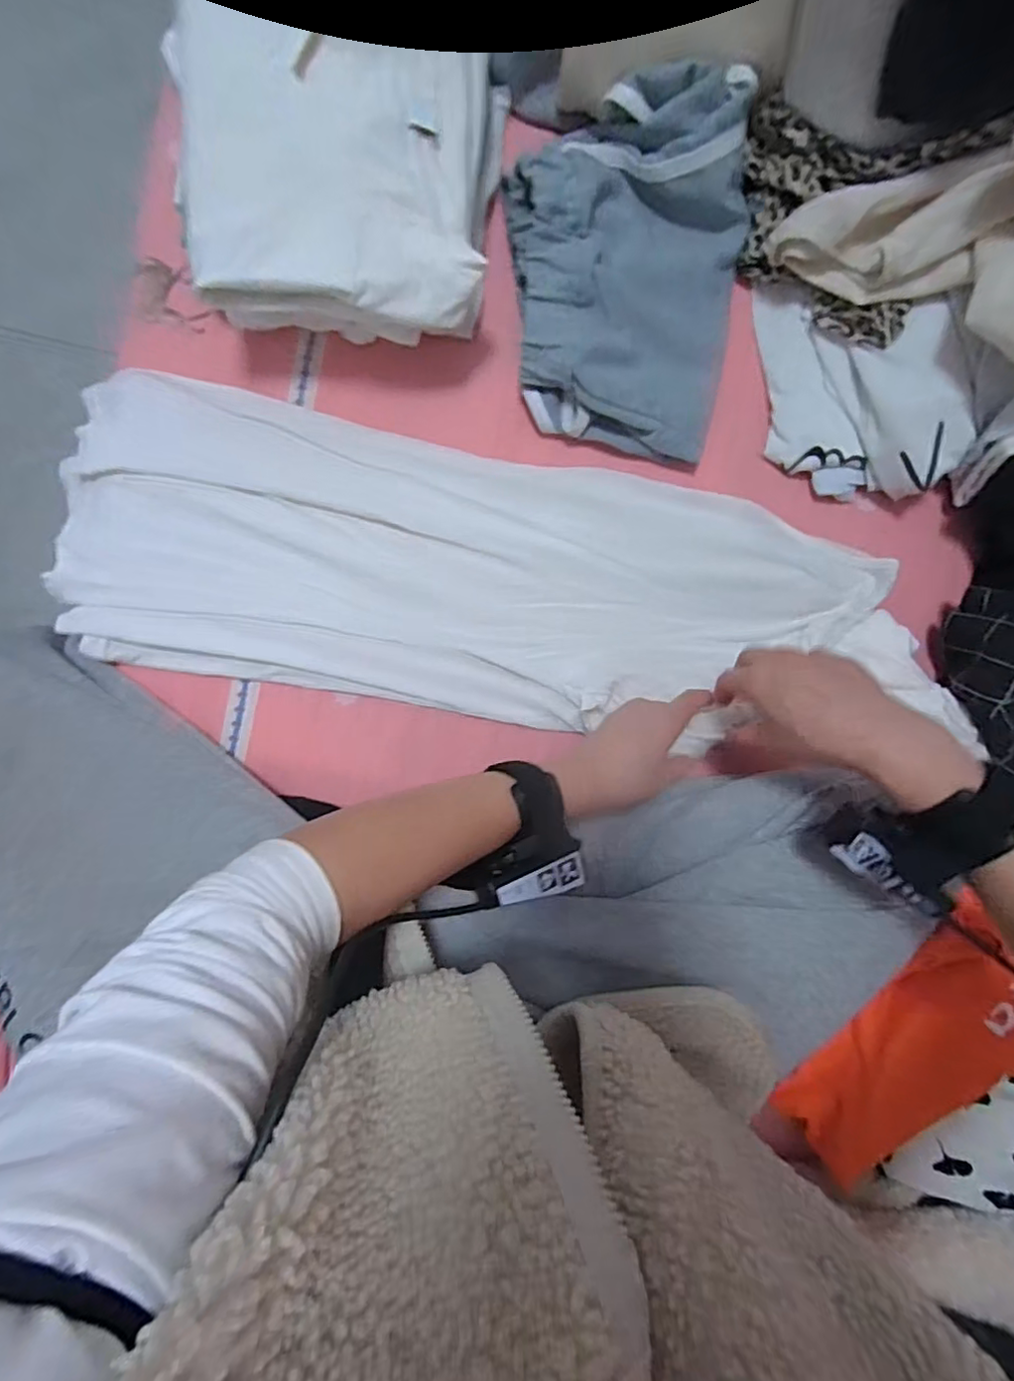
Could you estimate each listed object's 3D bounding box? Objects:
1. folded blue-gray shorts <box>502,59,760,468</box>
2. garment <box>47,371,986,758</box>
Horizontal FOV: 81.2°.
[{"bbox_3d":[0.099,-0.323,0.463,0.190,0.063,0.258,-2,92,-5],"label":"folded blue-gray shorts"},{"bbox_3d":[-0.006,-0.095,0.488,0.693,0.043,0.223,7,91,-3],"label":"garment"}]

